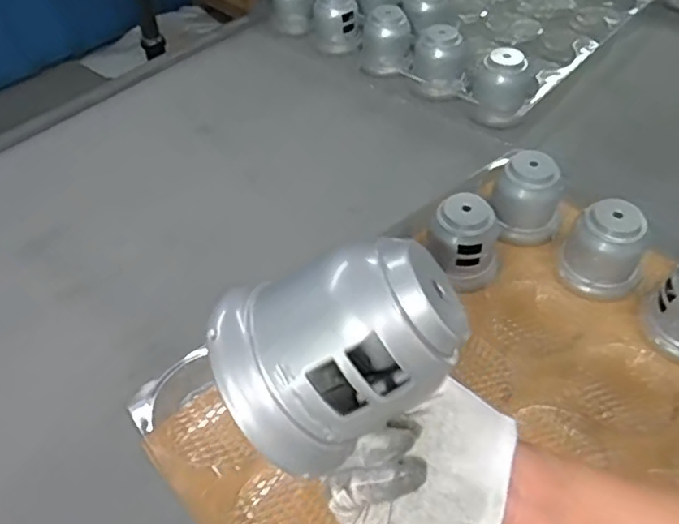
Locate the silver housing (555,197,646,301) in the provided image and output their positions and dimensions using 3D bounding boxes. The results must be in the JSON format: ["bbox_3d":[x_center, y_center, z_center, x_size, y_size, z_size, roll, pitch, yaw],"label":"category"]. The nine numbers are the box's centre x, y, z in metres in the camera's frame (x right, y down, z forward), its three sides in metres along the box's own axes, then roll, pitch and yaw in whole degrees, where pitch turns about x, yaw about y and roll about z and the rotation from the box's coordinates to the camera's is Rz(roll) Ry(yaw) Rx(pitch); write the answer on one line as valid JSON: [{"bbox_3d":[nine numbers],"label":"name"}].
[{"bbox_3d":[0.276,-0.012,0.599,0.079,0.081,0.070,22,52,21],"label":"silver housing"}]

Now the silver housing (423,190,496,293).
[{"bbox_3d":[0.134,-0.017,0.611,0.064,0.085,0.069,-1,48,1],"label":"silver housing"}]

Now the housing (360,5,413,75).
[{"bbox_3d":[0.073,-0.352,0.904,0.080,0.078,0.074,2,48,4],"label":"housing"}]

